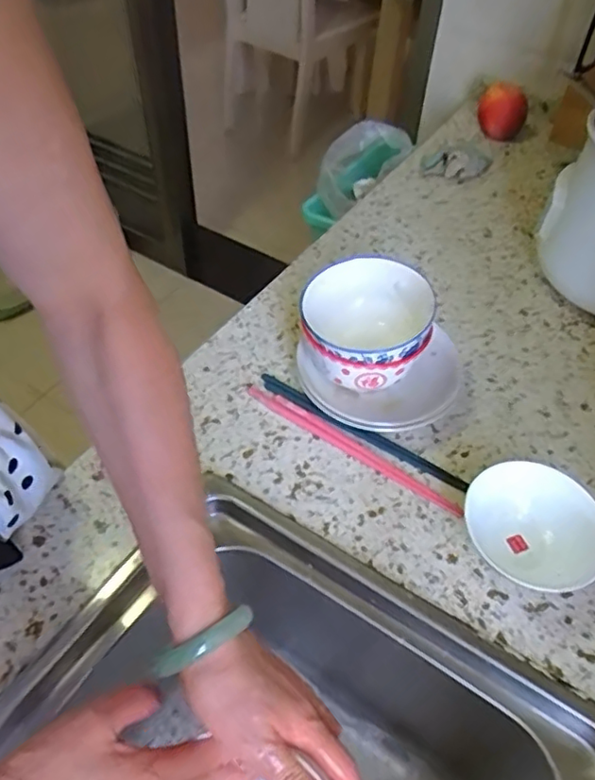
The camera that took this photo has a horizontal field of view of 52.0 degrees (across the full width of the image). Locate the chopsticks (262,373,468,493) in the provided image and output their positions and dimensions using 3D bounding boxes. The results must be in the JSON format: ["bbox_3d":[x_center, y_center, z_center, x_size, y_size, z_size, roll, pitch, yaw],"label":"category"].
[{"bbox_3d":[0.058,0.037,0.597,0.229,0.008,0.022,29,54,20],"label":"chopsticks"}]

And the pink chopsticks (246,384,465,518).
[{"bbox_3d":[0.050,0.052,0.585,0.236,0.005,0.018,30,54,21],"label":"pink chopsticks"}]

